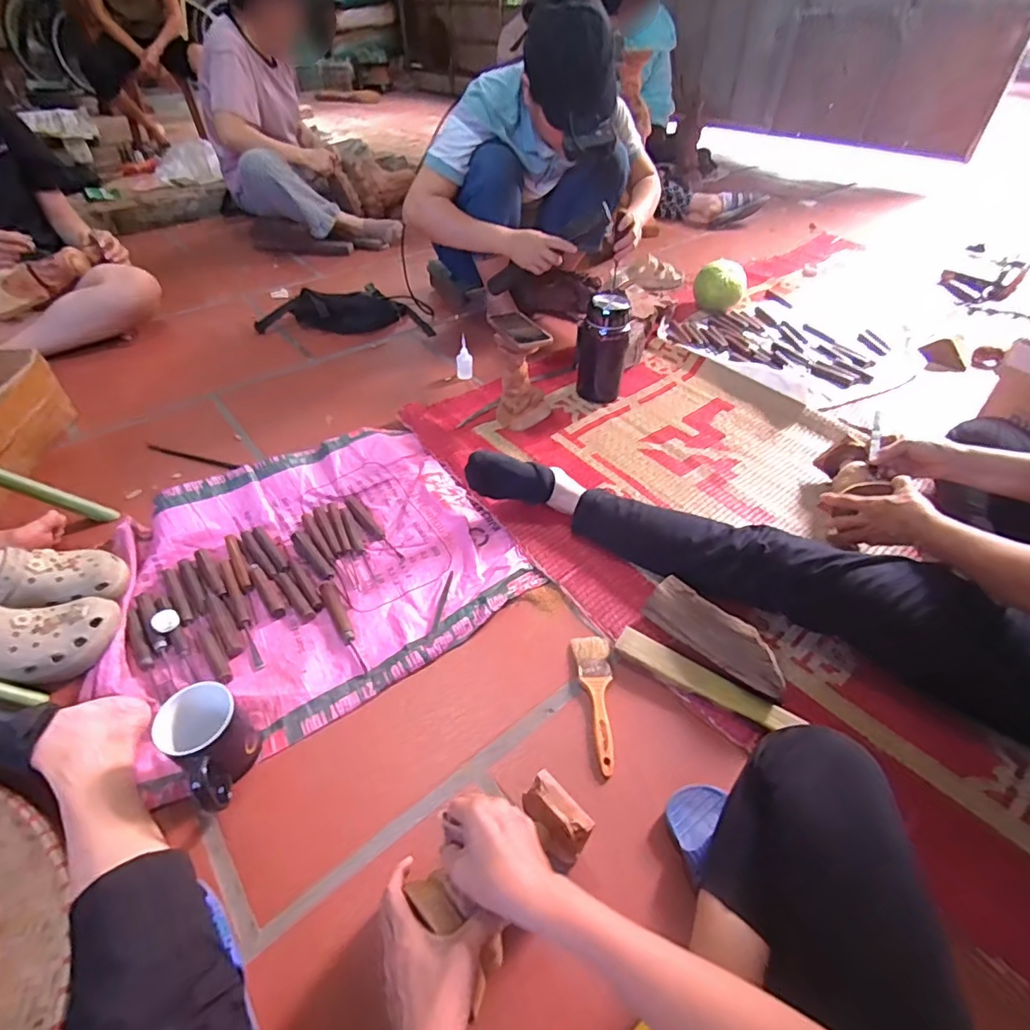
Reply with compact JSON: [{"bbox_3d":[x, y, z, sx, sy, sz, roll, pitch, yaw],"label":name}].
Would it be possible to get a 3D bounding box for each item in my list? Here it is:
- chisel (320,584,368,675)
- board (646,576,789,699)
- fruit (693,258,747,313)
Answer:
[{"bbox_3d":[-0.243,0.154,0.752,0.022,0.018,0.163,-21,48,-21],"label":"chisel"},{"bbox_3d":[0.261,0.154,0.702,0.017,0.067,0.193,16,14,-48],"label":"board"},{"bbox_3d":[0.564,-0.632,1.475,0.131,0.115,0.112,18,48,16],"label":"fruit"}]

